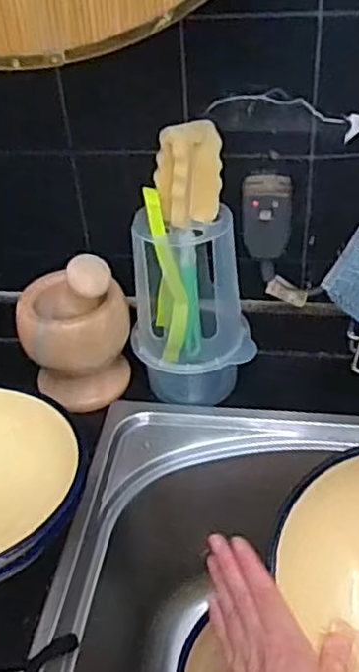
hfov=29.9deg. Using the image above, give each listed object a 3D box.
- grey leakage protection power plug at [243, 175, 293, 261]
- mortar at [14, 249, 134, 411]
[{"bbox_3d":[0.078,-0.106,0.603,0.041,0.068,0.031,-3,39,2],"label":"grey leakage protection power plug"},{"bbox_3d":[-0.100,-0.010,0.644,0.106,0.149,0.091,-11,40,-8],"label":"mortar"}]

